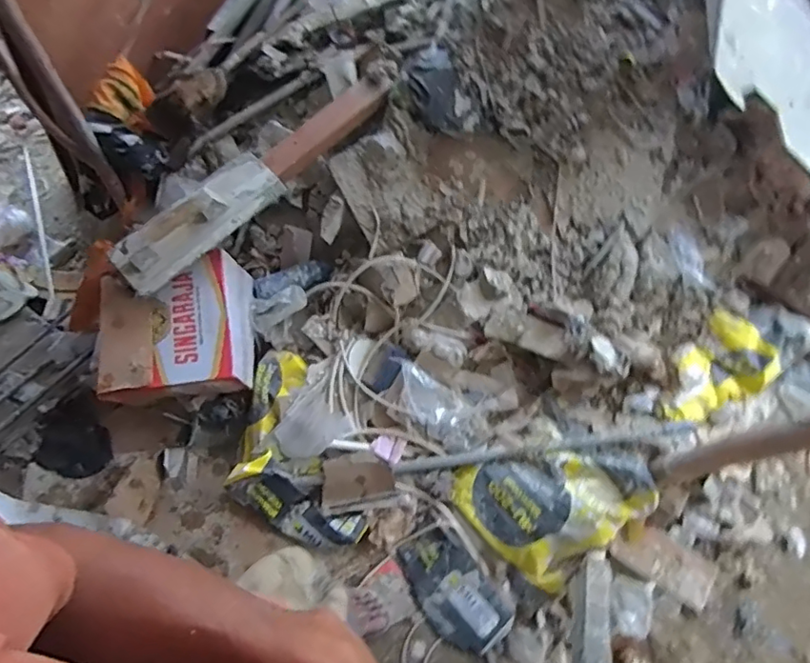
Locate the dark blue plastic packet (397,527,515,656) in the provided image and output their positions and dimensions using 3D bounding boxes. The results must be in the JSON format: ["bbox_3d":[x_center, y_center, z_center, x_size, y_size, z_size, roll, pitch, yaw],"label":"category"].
[{"bbox_3d":[0.112,0.612,1.310,0.170,0.041,0.298,-37,72,-18],"label":"dark blue plastic packet"}]

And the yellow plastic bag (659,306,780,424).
[{"bbox_3d":[0.847,0.135,1.510,0.221,0.100,0.357,40,70,15],"label":"yellow plastic bag"}]

